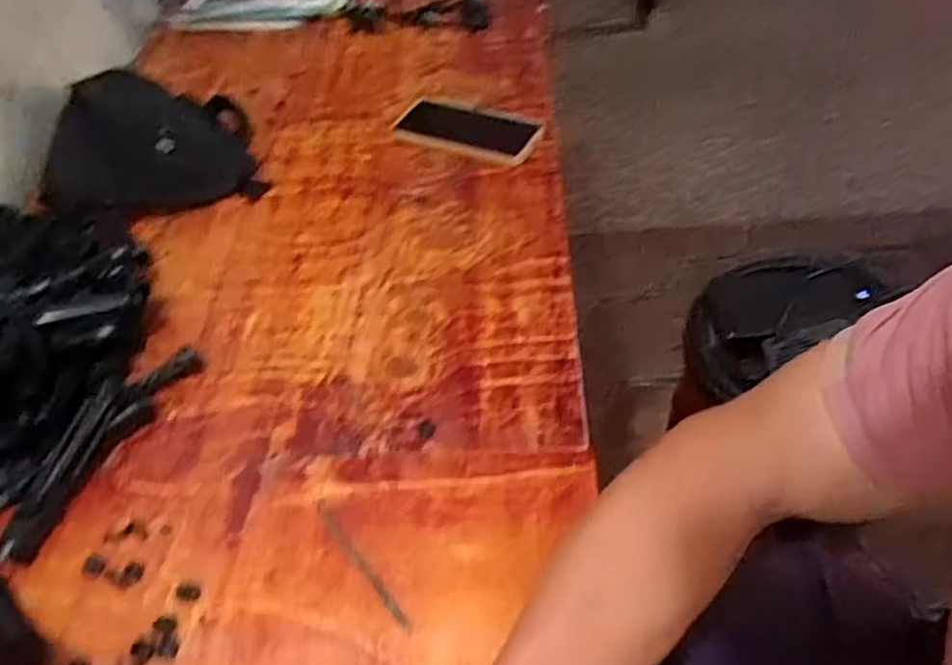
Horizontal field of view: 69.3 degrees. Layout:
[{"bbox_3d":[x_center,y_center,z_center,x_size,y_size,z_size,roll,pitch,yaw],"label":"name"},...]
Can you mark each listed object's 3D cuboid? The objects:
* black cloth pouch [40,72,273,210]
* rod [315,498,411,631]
[{"bbox_3d":[-0.363,-0.214,0.763,0.214,0.096,0.153,-14,48,-8],"label":"black cloth pouch"},{"bbox_3d":[-0.080,0.153,0.462,0.010,0.004,0.117,-31,53,-22],"label":"rod"}]

